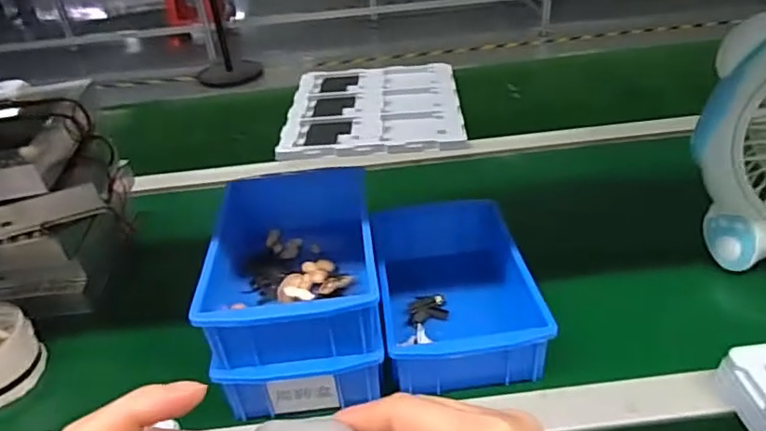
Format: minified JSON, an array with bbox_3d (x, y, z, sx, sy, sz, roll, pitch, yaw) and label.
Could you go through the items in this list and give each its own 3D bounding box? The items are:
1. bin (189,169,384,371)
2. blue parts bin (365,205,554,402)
[{"bbox_3d":[-0.076,0.033,0.507,0.129,0.061,0.210,-6,34,-2],"label":"bin"},{"bbox_3d":[0.061,0.061,0.550,0.129,0.066,0.217,-7,34,-3],"label":"blue parts bin"}]

